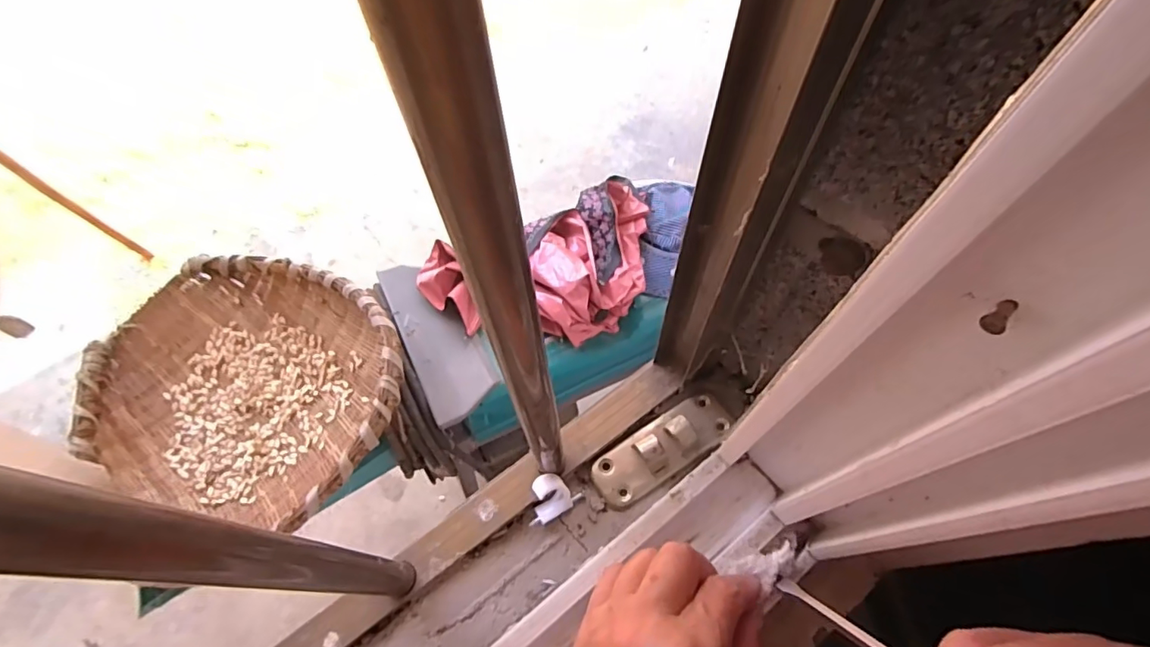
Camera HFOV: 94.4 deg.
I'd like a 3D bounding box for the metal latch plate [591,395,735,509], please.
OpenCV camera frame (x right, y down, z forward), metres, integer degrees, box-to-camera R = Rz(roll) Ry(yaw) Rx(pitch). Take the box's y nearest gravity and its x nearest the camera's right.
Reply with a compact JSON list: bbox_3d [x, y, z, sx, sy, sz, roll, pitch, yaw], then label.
[{"bbox_3d":[0.059,0.080,0.349,0.101,0.021,0.035,-29,65,-13],"label":"metal latch plate"}]

